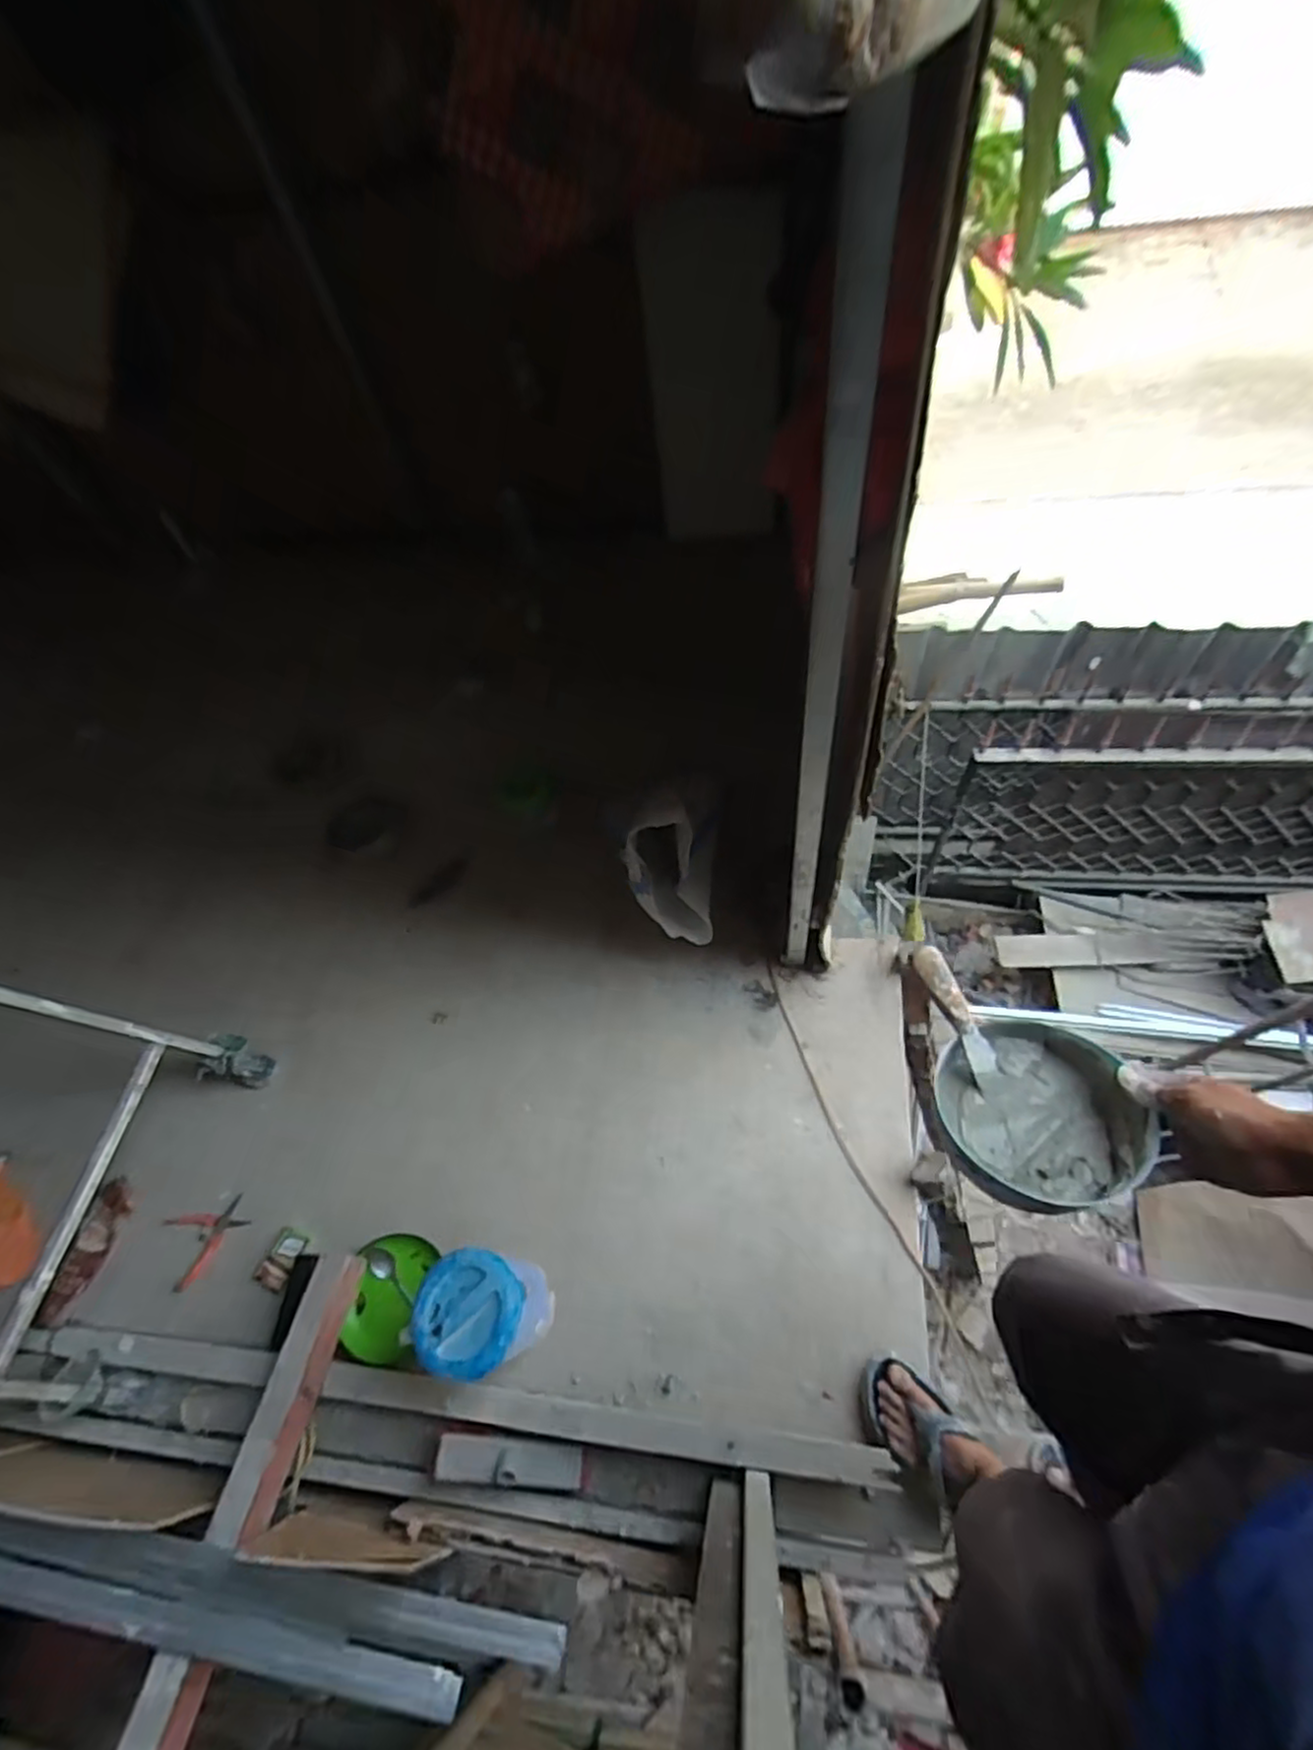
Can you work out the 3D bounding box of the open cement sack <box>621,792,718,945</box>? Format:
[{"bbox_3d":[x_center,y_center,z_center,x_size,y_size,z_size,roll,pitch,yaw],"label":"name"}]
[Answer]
[{"bbox_3d":[0.021,-0.020,1.353,0.174,0.298,0.121,-6,22,-12],"label":"open cement sack"}]

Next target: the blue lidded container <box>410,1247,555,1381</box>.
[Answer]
[{"bbox_3d":[-0.259,0.670,1.067,0.154,0.237,0.162,-4,59,6],"label":"blue lidded container"}]

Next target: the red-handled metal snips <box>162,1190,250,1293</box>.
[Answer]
[{"bbox_3d":[-0.842,0.681,1.315,0.141,0.019,0.133,-31,60,-11],"label":"red-handled metal snips"}]

